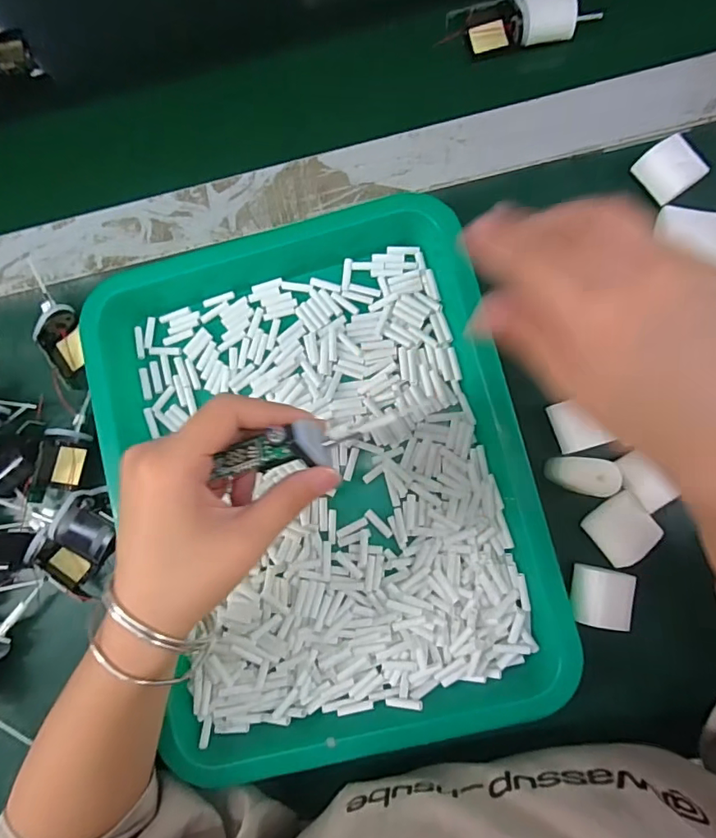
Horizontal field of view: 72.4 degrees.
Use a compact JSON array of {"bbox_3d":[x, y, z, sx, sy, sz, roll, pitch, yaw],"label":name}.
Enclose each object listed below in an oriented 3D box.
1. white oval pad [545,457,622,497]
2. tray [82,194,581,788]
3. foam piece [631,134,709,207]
[{"bbox_3d":[0.137,0.035,0.298,0.038,0.019,0.021,12,83,8],"label":"white oval pad"},{"bbox_3d":[-0.021,0.034,0.314,0.249,0.026,0.331,-16,81,4],"label":"tray"},{"bbox_3d":[0.205,-0.164,0.321,0.036,0.016,0.034,-36,80,0],"label":"foam piece"}]

